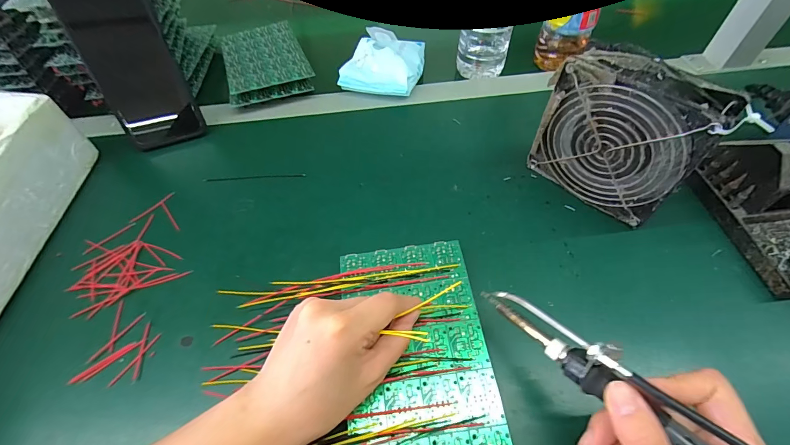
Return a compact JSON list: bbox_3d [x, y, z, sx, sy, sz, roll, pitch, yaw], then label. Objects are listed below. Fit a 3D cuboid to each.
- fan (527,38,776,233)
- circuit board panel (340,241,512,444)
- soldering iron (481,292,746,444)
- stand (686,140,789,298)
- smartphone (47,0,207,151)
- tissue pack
[{"bbox_3d":[0.191,-0.070,0.307,0.125,0.121,0.043,37,63,26],"label":"fan"},{"bbox_3d":[0.015,0.092,0.256,0.099,0.006,0.170,-7,54,-3],"label":"circuit board panel"},{"bbox_3d":[0.136,0.100,0.180,0.026,0.035,0.217,-32,49,-20],"label":"soldering iron"},{"bbox_3d":[0.329,-0.015,0.291,0.080,0.072,0.129,-8,54,-3],"label":"stand"},{"bbox_3d":[-0.265,-0.160,0.365,0.076,0.166,0.012,-23,39,-17],"label":"smartphone"},{"bbox_3d":[-0.015,-0.205,0.457,0.098,0.041,0.099,10,55,10],"label":"tissue pack"}]

